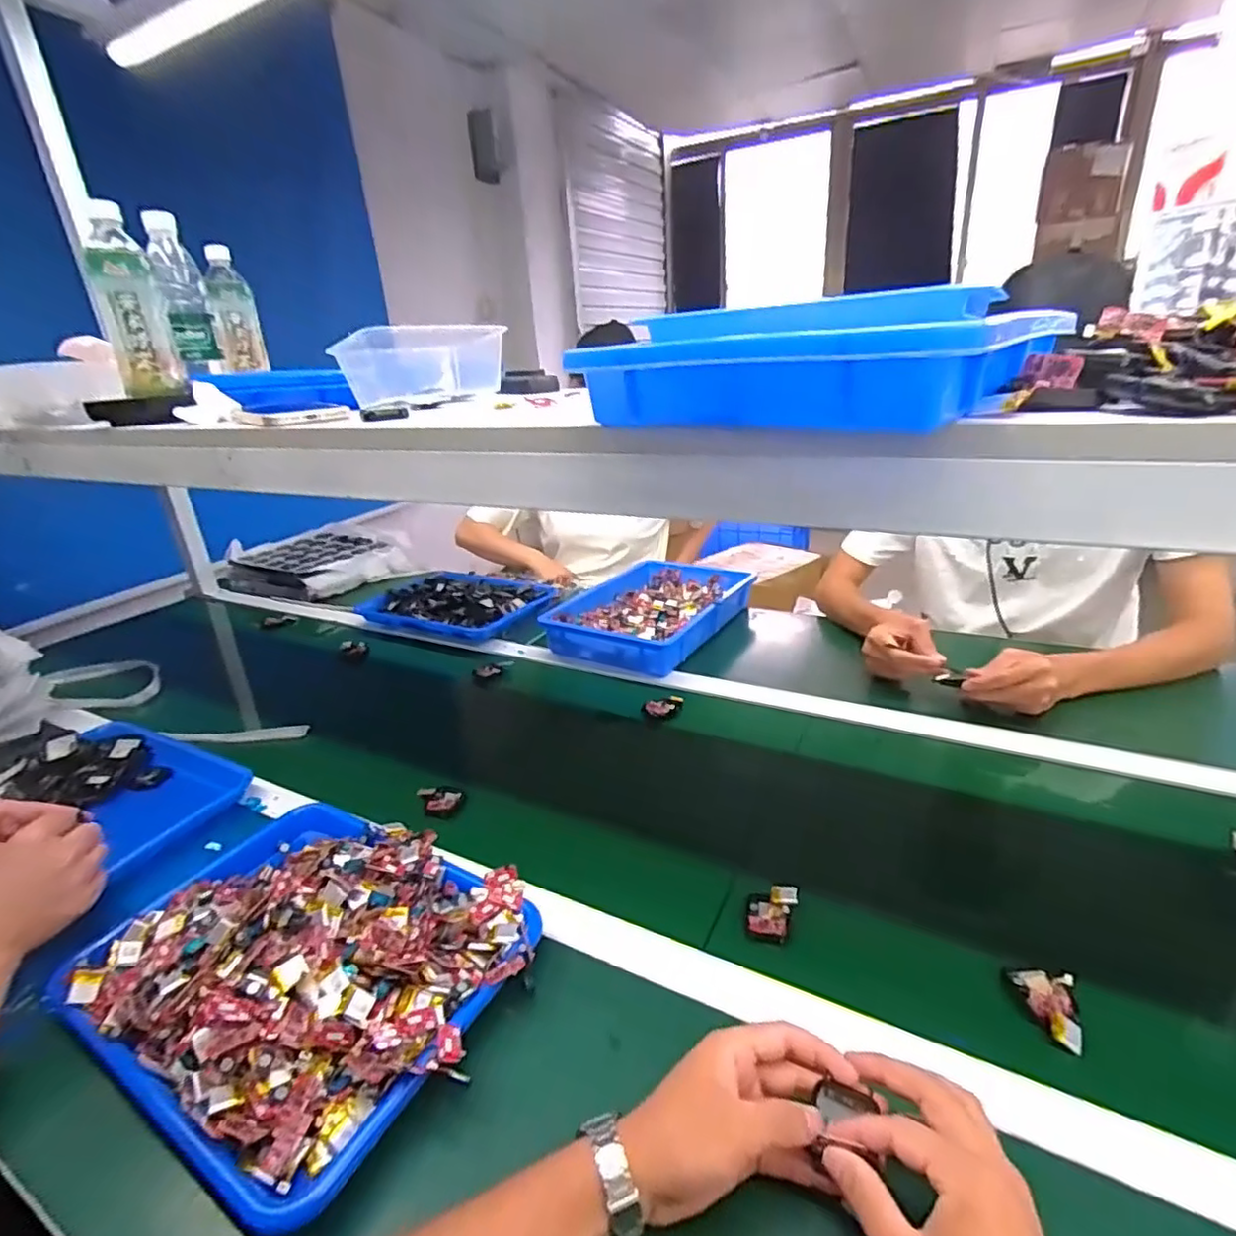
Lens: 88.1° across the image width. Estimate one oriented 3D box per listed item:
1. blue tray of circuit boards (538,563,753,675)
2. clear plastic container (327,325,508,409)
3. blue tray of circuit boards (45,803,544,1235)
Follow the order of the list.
[{"bbox_3d":[0.062,-0.016,1.149,0.270,0.059,0.369,10,27,31],"label":"blue tray of circuit boards"},{"bbox_3d":[-0.205,-0.268,0.675,0.165,0.066,0.086,-24,30,-38],"label":"clear plastic container"},{"bbox_3d":[-0.256,0.256,0.517,0.341,0.075,0.261,9,27,29],"label":"blue tray of circuit boards"}]

